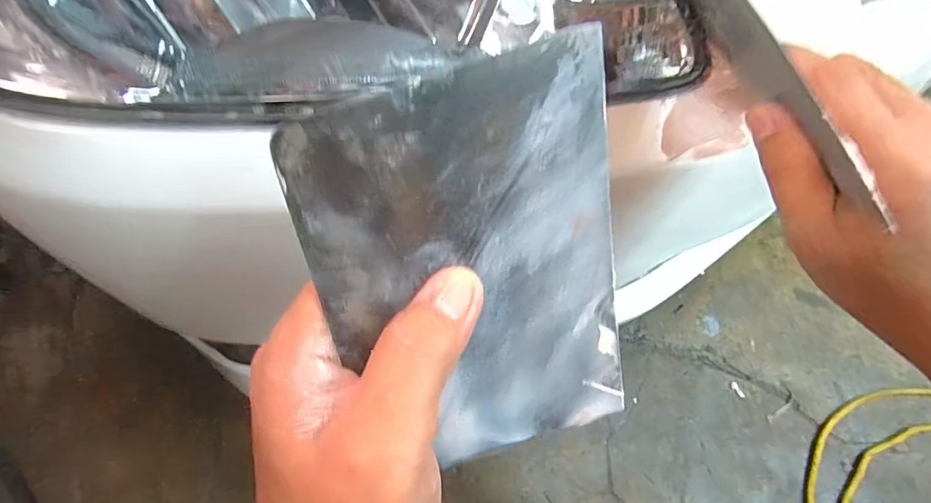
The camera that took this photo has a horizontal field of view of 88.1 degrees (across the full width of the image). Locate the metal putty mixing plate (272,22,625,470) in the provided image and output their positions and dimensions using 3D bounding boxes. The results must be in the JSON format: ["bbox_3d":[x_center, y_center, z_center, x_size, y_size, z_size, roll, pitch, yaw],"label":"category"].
[{"bbox_3d":[0.006,0.011,0.156,0.095,0.133,0.004,-16,24,-11],"label":"metal putty mixing plate"}]

